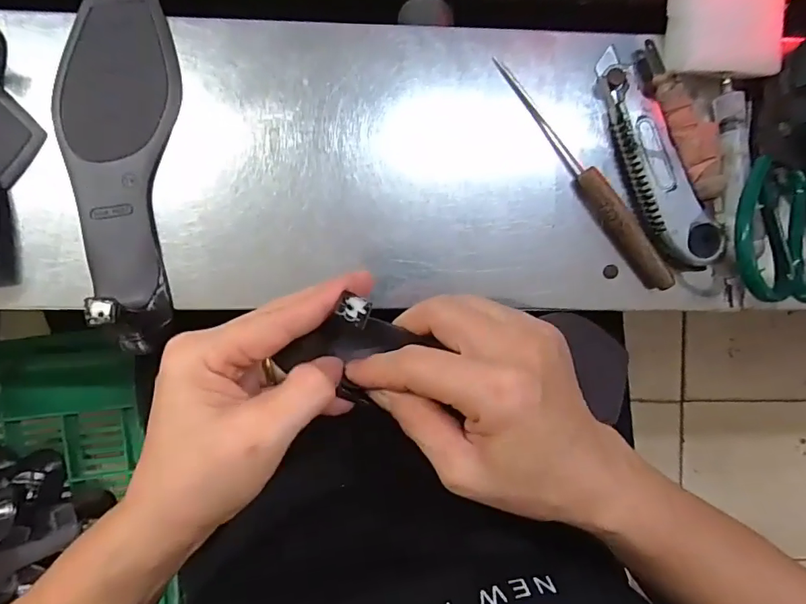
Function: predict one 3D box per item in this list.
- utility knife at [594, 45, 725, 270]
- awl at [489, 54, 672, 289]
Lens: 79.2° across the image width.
[{"bbox_3d":[0.179,-0.102,0.347,0.041,0.024,0.164,-24,91,-3],"label":"utility knife"},{"bbox_3d":[0.128,-0.089,0.342,0.018,0.016,0.193,-37,91,-2],"label":"awl"}]

